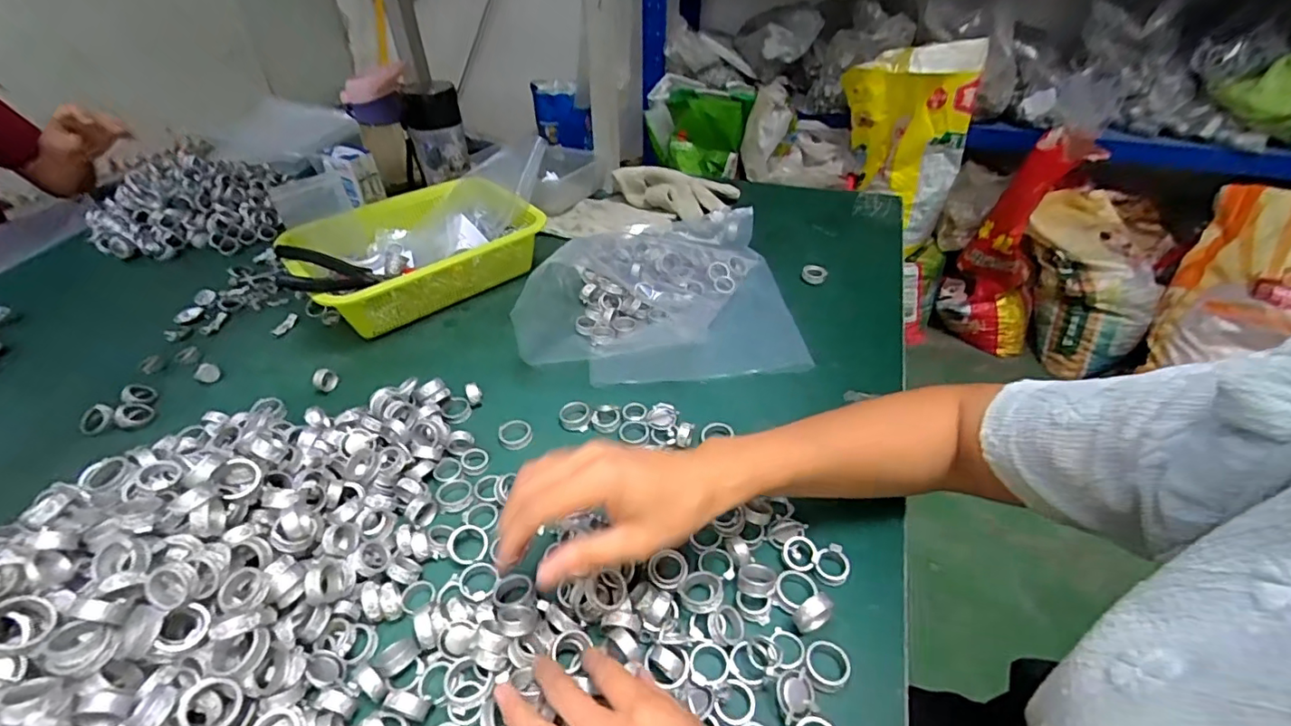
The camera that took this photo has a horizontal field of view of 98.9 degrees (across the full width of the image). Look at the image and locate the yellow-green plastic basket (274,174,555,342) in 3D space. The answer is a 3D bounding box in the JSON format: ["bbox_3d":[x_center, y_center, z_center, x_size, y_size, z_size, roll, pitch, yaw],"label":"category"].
[{"bbox_3d":[-0.275,-0.138,0.671,0.278,0.075,0.212,-32,50,-32],"label":"yellow-green plastic basket"}]

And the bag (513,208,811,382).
[{"bbox_3d":[0.014,-0.101,0.642,0.293,0.047,0.306,-2,41,-3],"label":"bag"}]

